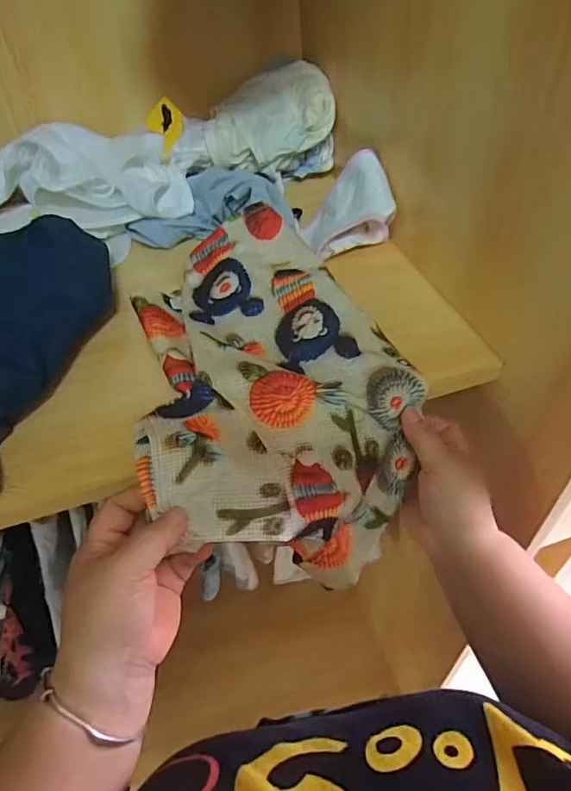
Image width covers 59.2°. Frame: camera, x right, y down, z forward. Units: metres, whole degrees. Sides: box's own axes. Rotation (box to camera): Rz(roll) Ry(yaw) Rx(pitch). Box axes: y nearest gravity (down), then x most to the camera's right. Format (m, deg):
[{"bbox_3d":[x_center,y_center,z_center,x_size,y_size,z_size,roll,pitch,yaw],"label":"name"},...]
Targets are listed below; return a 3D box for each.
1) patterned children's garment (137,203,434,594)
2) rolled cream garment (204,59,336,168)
[{"bbox_3d":[-0.008,-0.014,0.442,0.210,0.132,0.321,-12,47,-6],"label":"patterned children's garment"},{"bbox_3d":[-0.025,-0.345,0.620,0.154,0.073,0.107,-13,47,-7],"label":"rolled cream garment"}]

